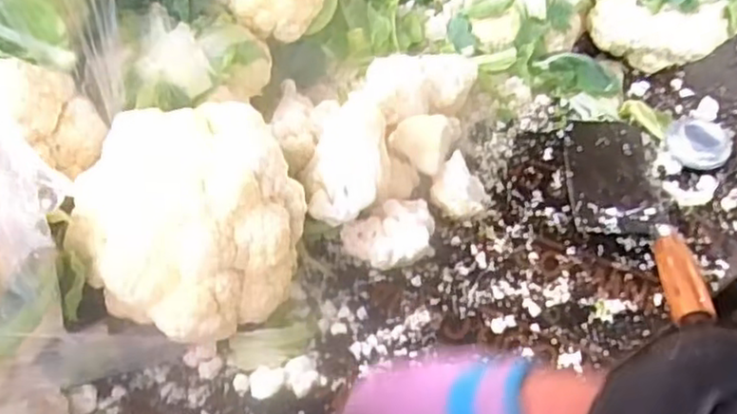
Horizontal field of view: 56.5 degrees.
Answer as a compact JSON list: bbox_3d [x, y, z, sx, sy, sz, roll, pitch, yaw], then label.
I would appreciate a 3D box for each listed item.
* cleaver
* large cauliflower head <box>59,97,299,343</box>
[{"bbox_3d":[0.237,-0.005,0.637,0.088,0.034,0.264,4,47,4],"label":"cleaver"},{"bbox_3d":[-0.135,0.006,0.530,0.153,0.103,0.157,0,47,0],"label":"large cauliflower head"}]

